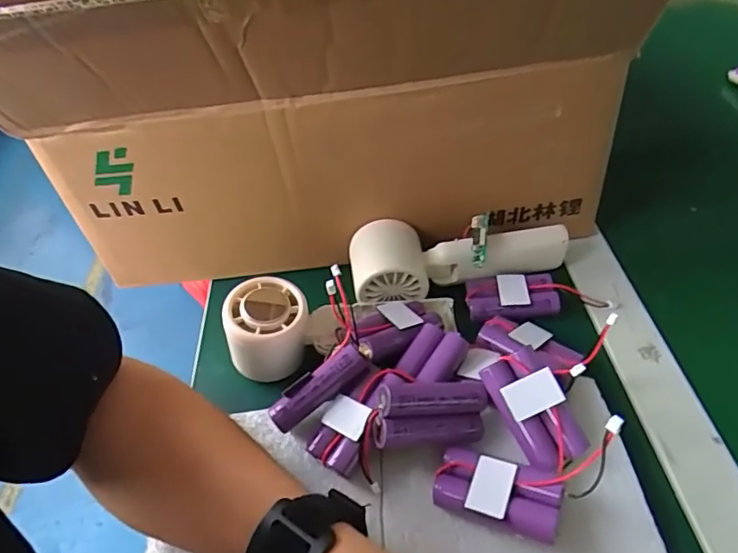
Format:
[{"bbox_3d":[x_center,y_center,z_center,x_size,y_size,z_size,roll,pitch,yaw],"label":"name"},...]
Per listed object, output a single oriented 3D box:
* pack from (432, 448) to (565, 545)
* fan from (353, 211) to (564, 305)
[{"bbox_3d":[0.069,0.119,0.288,0.065,0.024,0.035,12,49,17],"label":"pack"},{"bbox_3d":[0.068,-0.022,0.409,0.167,0.045,0.058,-11,46,-4],"label":"fan"}]

